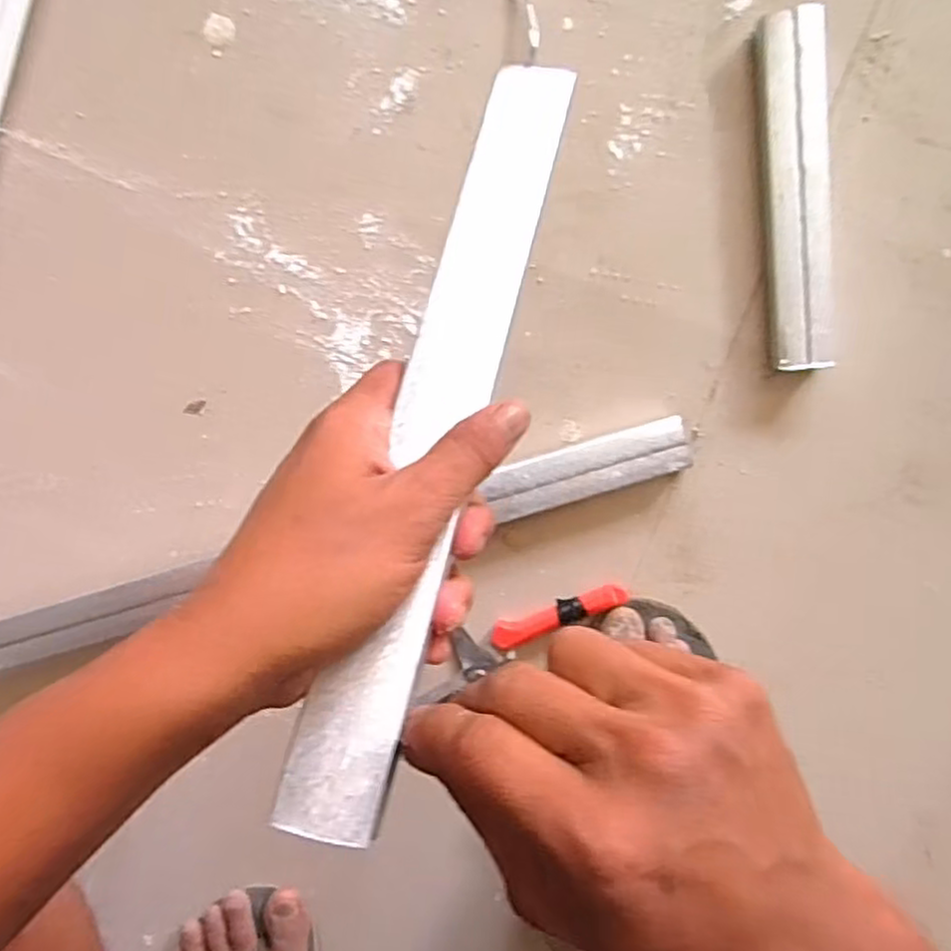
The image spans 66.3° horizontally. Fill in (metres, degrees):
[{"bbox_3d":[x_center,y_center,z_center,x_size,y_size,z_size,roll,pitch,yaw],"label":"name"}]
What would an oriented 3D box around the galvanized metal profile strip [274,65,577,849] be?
[{"bbox_3d":[-0.011,-0.029,0.273,0.036,0.009,0.307,14,73,-1],"label":"galvanized metal profile strip"}]

